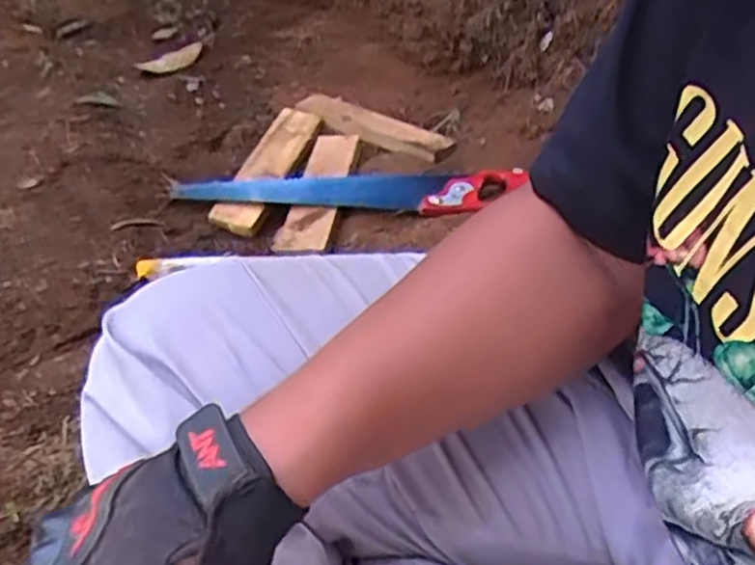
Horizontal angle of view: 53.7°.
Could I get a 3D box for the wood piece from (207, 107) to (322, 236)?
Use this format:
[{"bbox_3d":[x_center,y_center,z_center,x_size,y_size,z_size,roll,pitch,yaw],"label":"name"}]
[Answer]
[{"bbox_3d":[-0.145,-0.164,1.026,0.071,0.026,0.246,15,54,13],"label":"wood piece"}]

